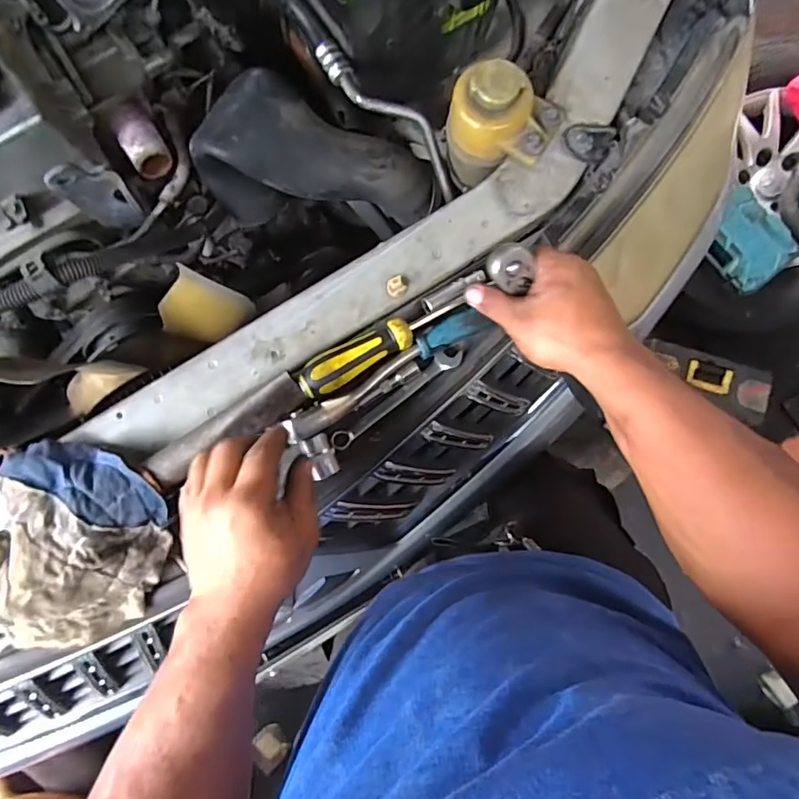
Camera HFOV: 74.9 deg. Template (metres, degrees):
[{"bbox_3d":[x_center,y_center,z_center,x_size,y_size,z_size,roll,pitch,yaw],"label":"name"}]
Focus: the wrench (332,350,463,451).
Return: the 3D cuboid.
[{"bbox_3d":[-0.003,-0.002,0.487,0.144,0.013,0.021,-36,87,-3],"label":"wrench"}]

